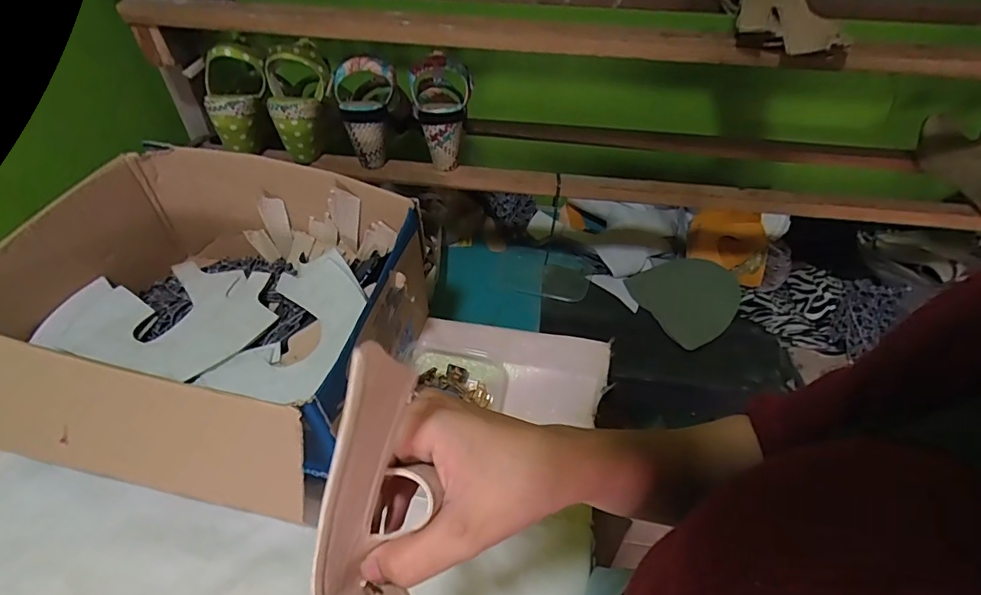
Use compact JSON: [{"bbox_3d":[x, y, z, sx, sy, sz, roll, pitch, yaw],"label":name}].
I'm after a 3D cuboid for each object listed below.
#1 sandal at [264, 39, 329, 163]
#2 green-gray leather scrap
[{"bbox_3d":[-0.263,-0.260,0.688,0.082,0.148,0.073,8,14,3],"label":"sandal"},{"bbox_3d":[0.340,-0.006,0.873,0.158,0.018,0.162,-34,66,-12],"label":"green-gray leather scrap"}]

